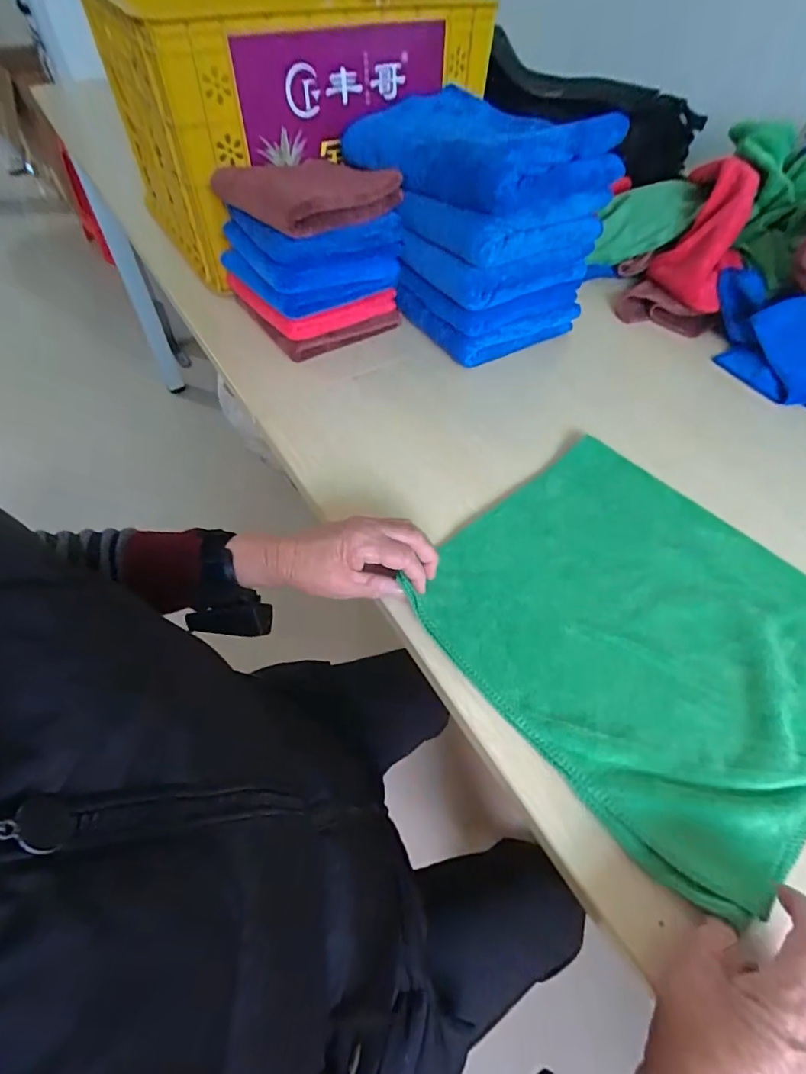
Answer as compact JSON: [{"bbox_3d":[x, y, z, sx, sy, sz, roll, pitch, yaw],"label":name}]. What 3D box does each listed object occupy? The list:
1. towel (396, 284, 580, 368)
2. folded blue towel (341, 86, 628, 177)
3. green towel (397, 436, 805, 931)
[{"bbox_3d":[0.113,-0.308,0.661,0.187,0.055,0.145,-31,62,-20],"label":"towel"},{"bbox_3d":[0.075,-0.455,0.558,0.169,0.063,0.284,-32,62,-21],"label":"folded blue towel"},{"bbox_3d":[0.207,0.068,0.427,0.306,0.026,0.328,-35,61,-21],"label":"green towel"}]

